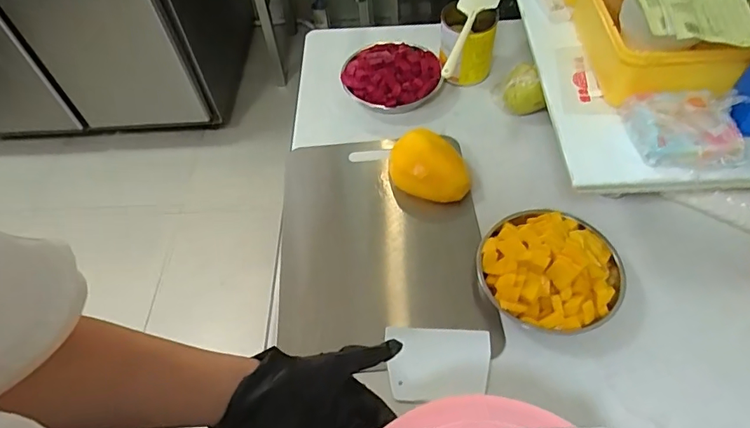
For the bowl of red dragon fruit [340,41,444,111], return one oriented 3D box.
[{"bbox_3d":[0.030,-0.255,0.912,0.180,0.055,0.159,-8,55,-1],"label":"bowl of red dragon fruit"}]

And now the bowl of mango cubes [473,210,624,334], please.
[{"bbox_3d":[0.236,0.071,0.660,0.176,0.070,0.180,-2,55,3],"label":"bowl of mango cubes"}]

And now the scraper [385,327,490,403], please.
[{"bbox_3d":[0.080,0.187,0.620,0.125,0.010,0.092,-1,55,4],"label":"scraper"}]

